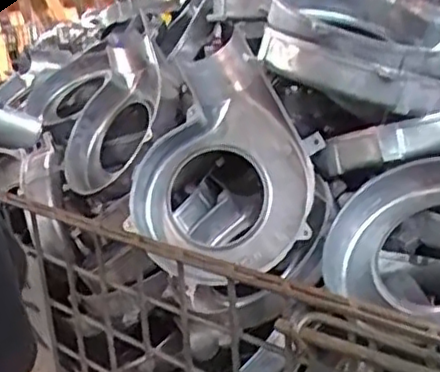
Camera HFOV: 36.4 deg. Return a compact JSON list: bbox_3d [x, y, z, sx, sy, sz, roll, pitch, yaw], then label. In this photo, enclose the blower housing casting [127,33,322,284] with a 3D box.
[{"bbox_3d":[-0.004,-0.015,0.564,0.166,0.186,0.058,-37,-14,2],"label":"blower housing casting"}]

